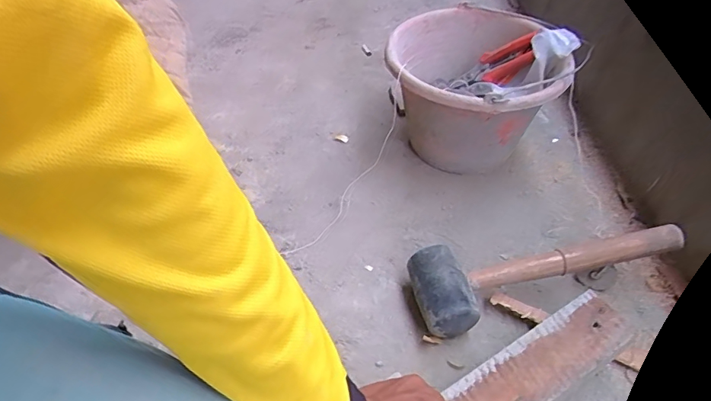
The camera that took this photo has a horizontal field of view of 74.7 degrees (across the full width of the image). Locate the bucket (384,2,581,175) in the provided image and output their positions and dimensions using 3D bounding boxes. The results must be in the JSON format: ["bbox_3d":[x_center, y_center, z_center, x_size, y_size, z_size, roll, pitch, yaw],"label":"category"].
[{"bbox_3d":[0.174,-0.162,0.708,0.245,0.165,0.257,0,47,1],"label":"bucket"}]

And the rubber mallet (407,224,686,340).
[{"bbox_3d":[0.215,0.080,0.535,0.308,0.068,0.092,-10,46,-9],"label":"rubber mallet"}]

